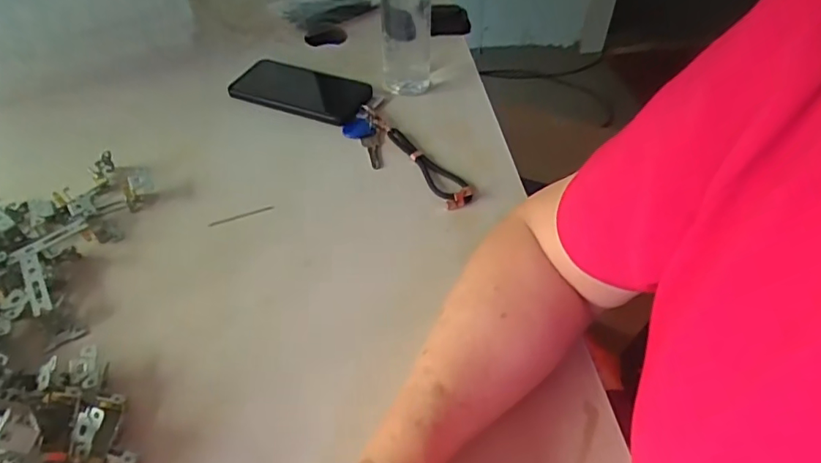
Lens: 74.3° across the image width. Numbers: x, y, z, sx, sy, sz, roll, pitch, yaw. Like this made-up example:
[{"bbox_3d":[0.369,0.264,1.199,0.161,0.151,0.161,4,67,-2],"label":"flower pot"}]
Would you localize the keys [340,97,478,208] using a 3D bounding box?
[{"bbox_3d":[-0.007,-0.088,0.574,0.069,0.016,0.196,-28,52,-22],"label":"keys"}]

